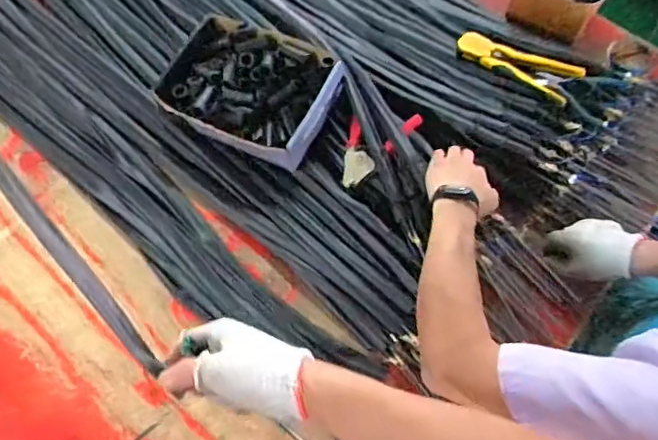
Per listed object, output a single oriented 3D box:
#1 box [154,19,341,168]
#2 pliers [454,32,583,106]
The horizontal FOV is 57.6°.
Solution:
[{"bbox_3d":[-0.126,-0.220,0.970,0.270,0.071,0.220,22,67,8],"label":"box"},{"bbox_3d":[0.305,-0.258,0.971,0.225,0.036,0.074,33,69,28],"label":"pliers"}]

